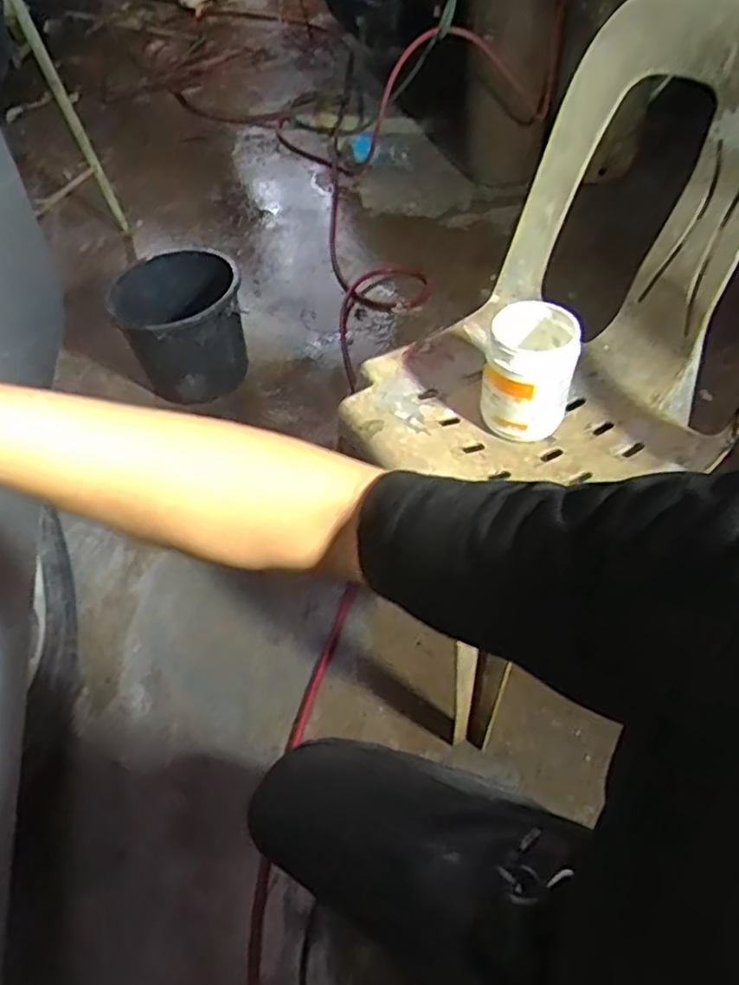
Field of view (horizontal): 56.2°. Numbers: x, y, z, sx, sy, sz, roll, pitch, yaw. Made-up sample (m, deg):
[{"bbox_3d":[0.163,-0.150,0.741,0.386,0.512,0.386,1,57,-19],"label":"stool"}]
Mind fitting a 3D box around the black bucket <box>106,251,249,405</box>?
[{"bbox_3d":[-0.385,-0.346,1.448,0.246,0.212,0.255,-4,50,4],"label":"black bucket"}]

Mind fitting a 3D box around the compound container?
[{"bbox_3d":[0.181,-0.134,0.792,0.101,0.136,0.095,7,52,13],"label":"compound container"}]

